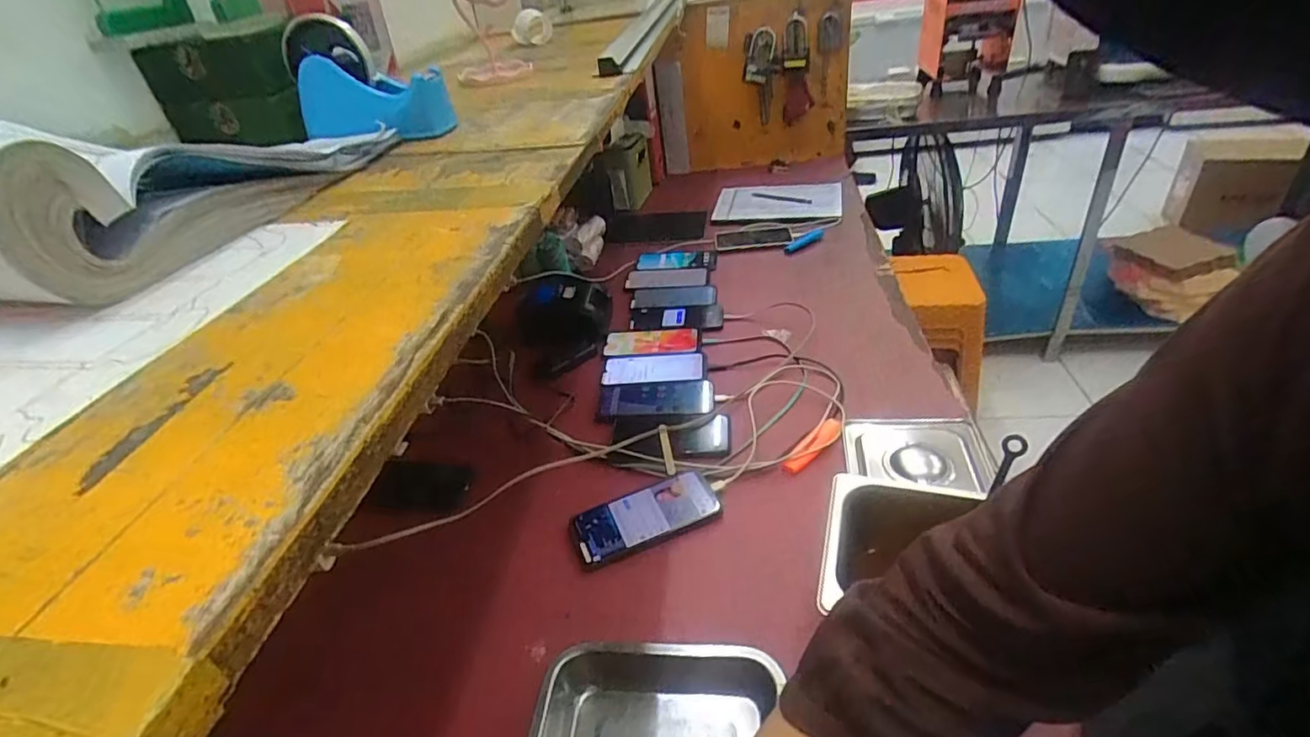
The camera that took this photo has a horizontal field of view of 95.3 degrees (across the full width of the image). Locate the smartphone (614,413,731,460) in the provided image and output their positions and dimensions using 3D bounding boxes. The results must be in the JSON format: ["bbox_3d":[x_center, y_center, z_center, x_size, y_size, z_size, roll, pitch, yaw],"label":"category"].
[{"bbox_3d":[0.023,0.088,0.814,0.157,0.009,0.084,-2,35,6],"label":"smartphone"}]

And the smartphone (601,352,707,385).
[{"bbox_3d":[-0.002,-0.001,0.952,0.166,0.005,0.069,-2,35,5],"label":"smartphone"}]

